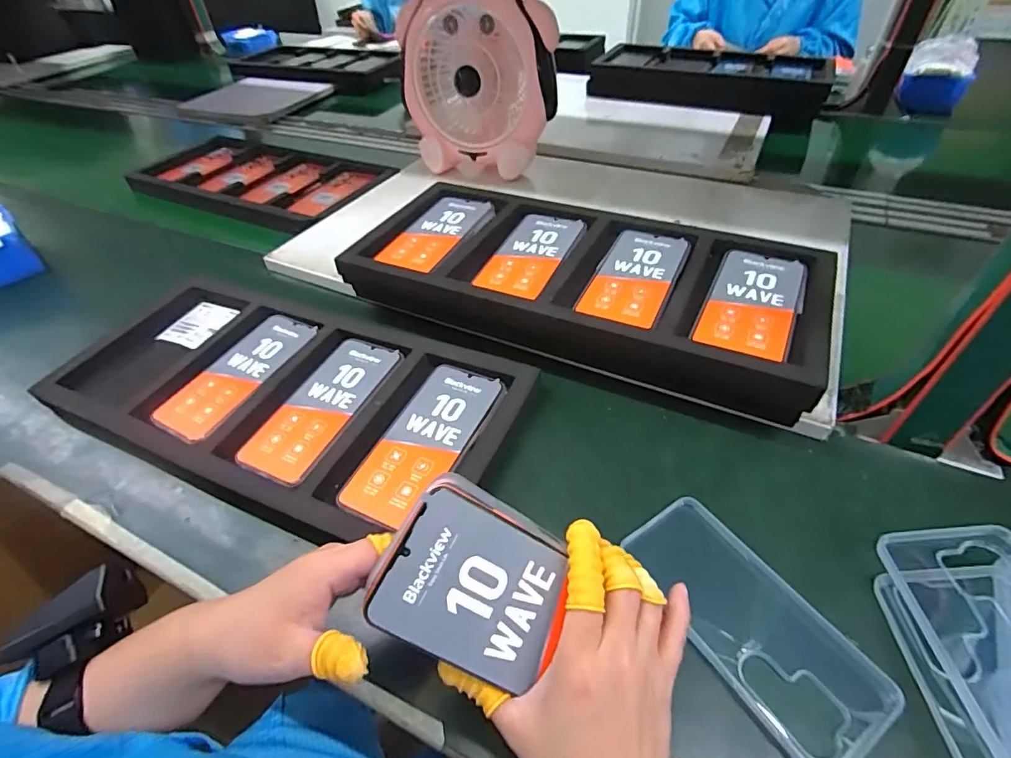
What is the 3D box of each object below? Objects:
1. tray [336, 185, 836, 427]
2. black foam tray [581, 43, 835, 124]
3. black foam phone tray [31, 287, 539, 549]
[{"bbox_3d":[0.076,-0.109,0.540,0.487,0.070,0.230,17,49,19],"label":"tray"},{"bbox_3d":[0.449,-0.676,1.089,0.489,0.049,0.245,19,50,21],"label":"black foam tray"},{"bbox_3d":[-0.234,0.017,0.491,0.480,0.022,0.214,16,49,18],"label":"black foam phone tray"}]

